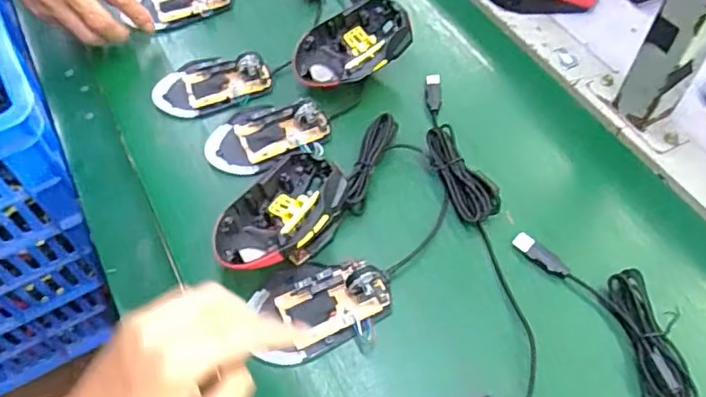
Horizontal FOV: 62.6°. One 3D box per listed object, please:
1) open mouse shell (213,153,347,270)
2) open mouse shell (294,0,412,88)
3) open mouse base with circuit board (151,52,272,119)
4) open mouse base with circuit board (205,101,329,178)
[{"bbox_3d":[-0.060,0.013,0.462,0.114,0.040,0.071,-40,63,-23],"label":"open mouse shell"},{"bbox_3d":[-0.002,-0.145,0.564,0.110,0.053,0.068,-17,57,-10],"label":"open mouse shell"},{"bbox_3d":[-0.139,-0.116,0.565,0.110,0.026,0.064,-16,57,-9],"label":"open mouse base with circuit board"},{"bbox_3d":[-0.079,-0.061,0.523,0.109,0.027,0.068,-12,56,-7],"label":"open mouse base with circuit board"}]

